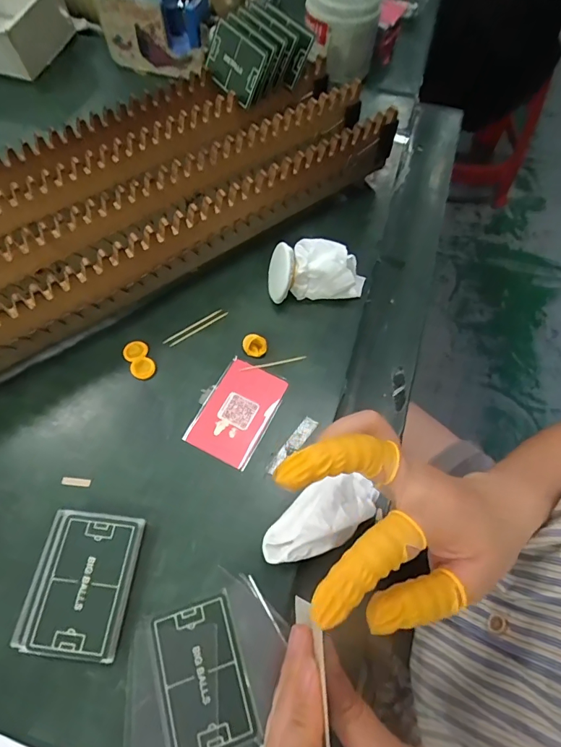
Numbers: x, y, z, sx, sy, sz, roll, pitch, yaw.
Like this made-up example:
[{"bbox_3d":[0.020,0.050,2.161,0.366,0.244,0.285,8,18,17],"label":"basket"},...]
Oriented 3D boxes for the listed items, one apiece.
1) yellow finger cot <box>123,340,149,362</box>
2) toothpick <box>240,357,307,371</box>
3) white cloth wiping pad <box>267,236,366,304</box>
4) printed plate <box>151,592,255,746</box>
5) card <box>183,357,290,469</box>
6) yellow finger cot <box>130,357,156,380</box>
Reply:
[{"bbox_3d":[-0.131,-0.021,0.380,0.022,0.006,0.022,0,65,-1],"label":"yellow finger cot"},{"bbox_3d":[-0.006,-0.009,0.374,0.060,0.004,0.004,-12,66,-6],"label":"toothpick"},{"bbox_3d":[0.034,-0.100,0.395,0.091,0.048,0.050,-9,65,-5],"label":"white cloth wiping pad"},{"bbox_3d":[-0.053,0.197,0.275,0.051,0.004,0.082,-15,66,-8],"label":"printed plate"},{"bbox_3d":[-0.036,0.031,0.357,0.056,0.004,0.085,26,67,10],"label":"card"},{"bbox_3d":[-0.121,-0.004,0.370,0.020,0.006,0.019,0,65,-1],"label":"yellow finger cot"}]

